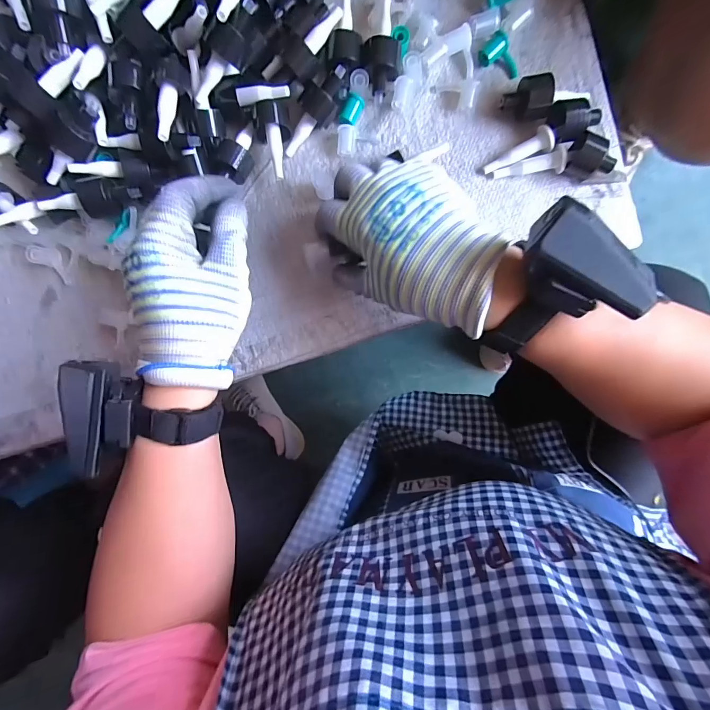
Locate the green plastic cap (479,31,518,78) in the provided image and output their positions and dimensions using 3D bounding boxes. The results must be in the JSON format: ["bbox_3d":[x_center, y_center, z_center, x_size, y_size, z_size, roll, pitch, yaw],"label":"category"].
[{"bbox_3d":[0.124,-0.250,0.306,0.026,0.011,0.034,-42,95,5],"label":"green plastic cap"}]

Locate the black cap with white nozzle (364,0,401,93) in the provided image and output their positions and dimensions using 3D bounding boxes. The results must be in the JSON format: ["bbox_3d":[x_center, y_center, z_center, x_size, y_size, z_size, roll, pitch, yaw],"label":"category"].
[{"bbox_3d":[0.022,-0.251,0.300,0.029,0.021,0.063,-4,97,1],"label":"black cap with white nozzle"}]

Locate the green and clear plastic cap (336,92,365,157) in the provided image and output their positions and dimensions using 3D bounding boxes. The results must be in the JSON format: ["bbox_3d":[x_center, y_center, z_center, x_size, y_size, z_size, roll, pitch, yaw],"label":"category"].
[{"bbox_3d":[-0.005,-0.196,0.313,0.017,0.012,0.046,14,97,-1],"label":"green and clear plastic cap"}]

